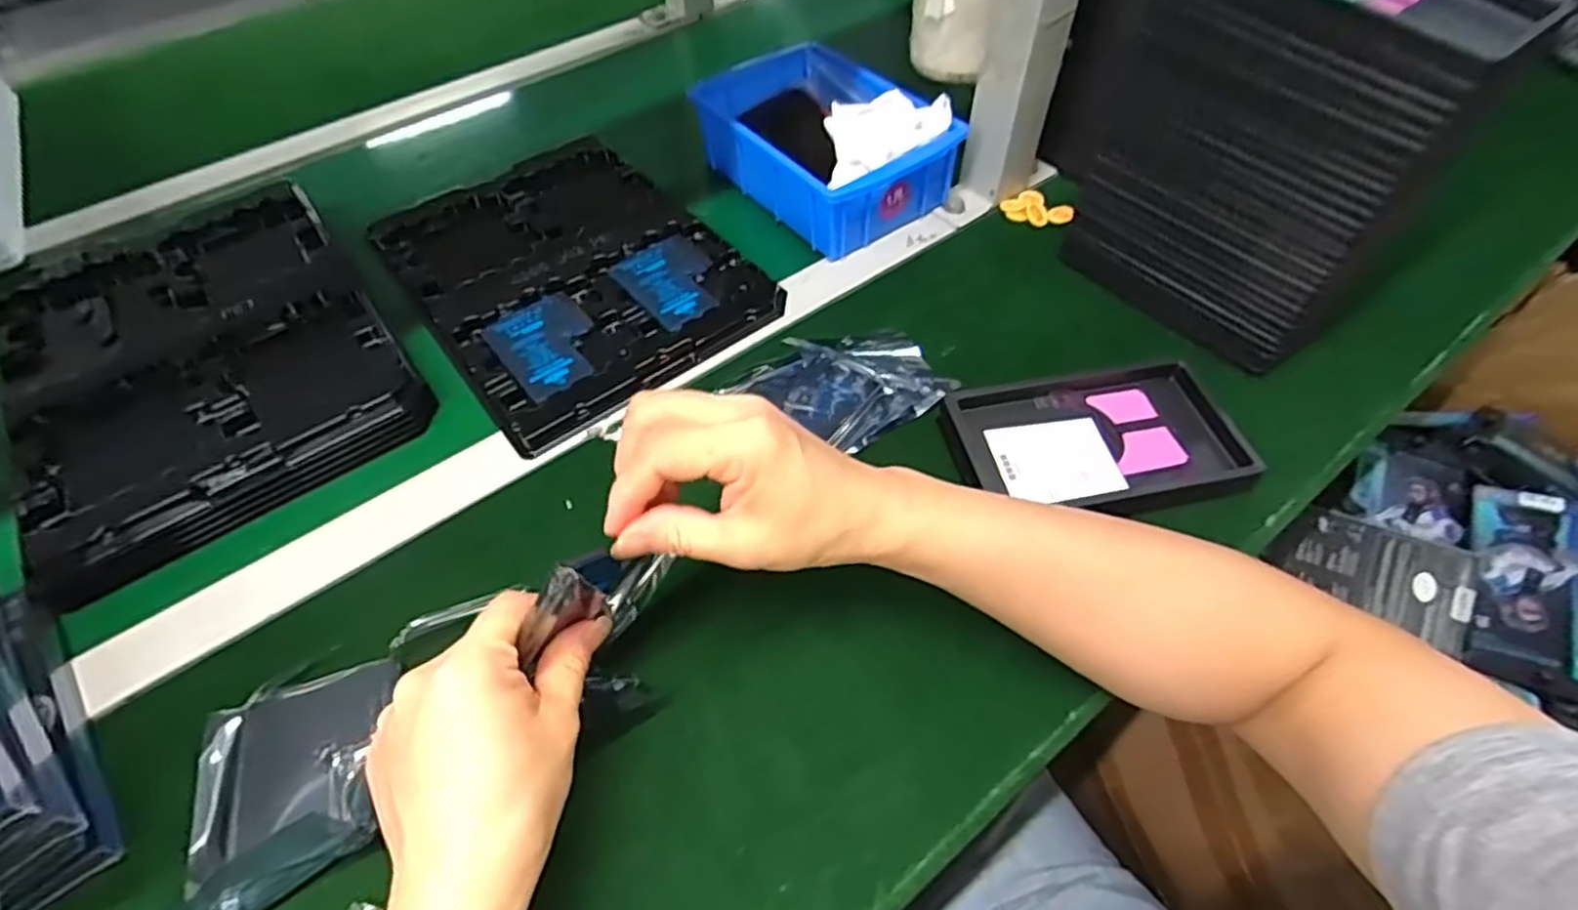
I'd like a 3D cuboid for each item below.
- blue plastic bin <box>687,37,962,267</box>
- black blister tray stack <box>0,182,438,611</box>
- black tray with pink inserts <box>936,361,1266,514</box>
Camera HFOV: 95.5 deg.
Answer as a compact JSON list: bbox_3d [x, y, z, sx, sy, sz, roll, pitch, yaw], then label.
[{"bbox_3d":[0.022,-0.263,0.586,0.140,0.056,0.211,-33,60,-21],"label":"blue plastic bin"},{"bbox_3d":[-0.391,-0.067,0.479,0.218,0.035,0.317,-31,59,-19],"label":"black blister tray stack"},{"bbox_3d":[0.179,-0.006,0.426,0.160,0.029,0.100,-12,54,-7],"label":"black tray with pink inserts"}]

